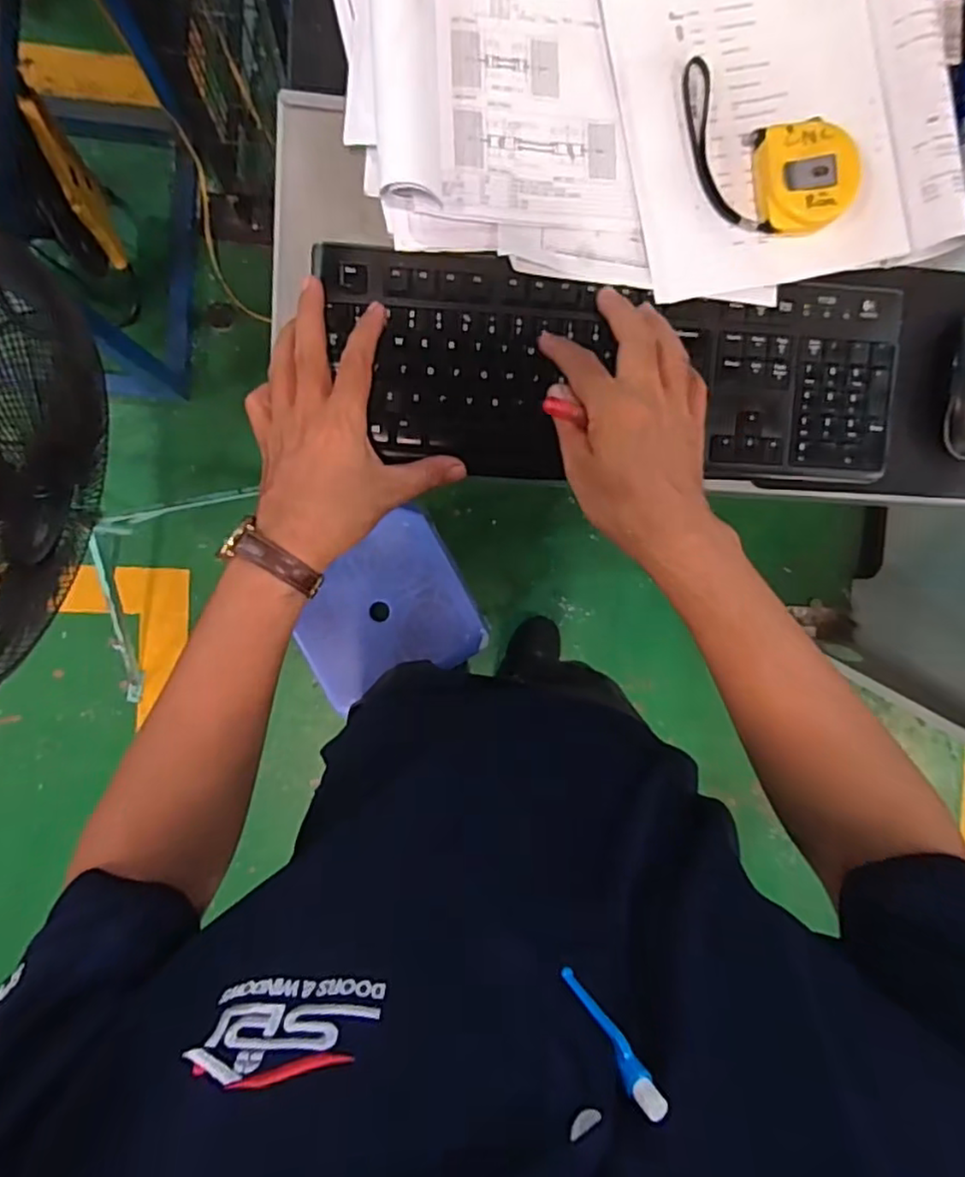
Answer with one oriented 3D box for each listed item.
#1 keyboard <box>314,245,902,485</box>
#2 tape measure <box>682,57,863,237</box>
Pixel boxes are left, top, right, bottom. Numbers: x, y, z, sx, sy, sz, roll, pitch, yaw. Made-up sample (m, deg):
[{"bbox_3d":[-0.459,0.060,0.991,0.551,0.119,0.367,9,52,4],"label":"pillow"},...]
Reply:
[{"bbox_3d":[0.106,-0.159,0.487,0.433,0.017,0.152,3,92,-7],"label":"keyboard"},{"bbox_3d":[0.195,-0.306,0.459,0.141,0.035,0.077,30,89,-7],"label":"tape measure"}]

